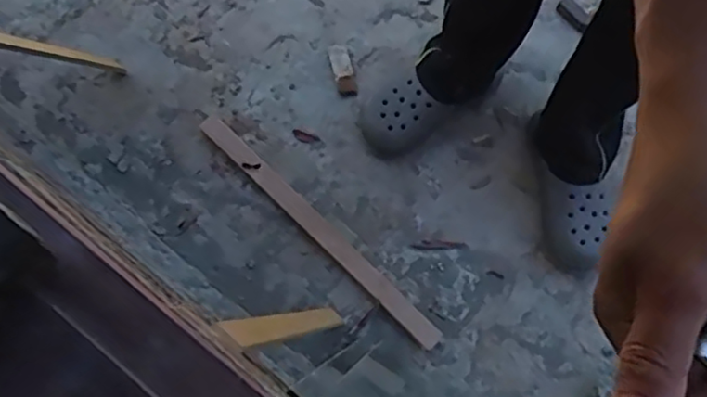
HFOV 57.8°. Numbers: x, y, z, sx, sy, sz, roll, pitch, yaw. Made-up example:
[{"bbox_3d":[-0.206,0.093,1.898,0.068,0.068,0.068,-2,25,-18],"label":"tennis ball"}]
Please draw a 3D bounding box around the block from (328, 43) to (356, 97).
[{"bbox_3d":[-0.018,-0.215,1.078,0.033,0.015,0.100,-14,73,-6],"label":"block"}]

